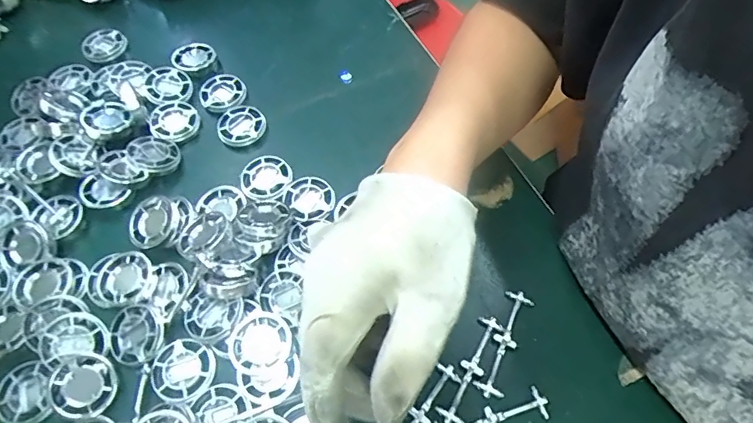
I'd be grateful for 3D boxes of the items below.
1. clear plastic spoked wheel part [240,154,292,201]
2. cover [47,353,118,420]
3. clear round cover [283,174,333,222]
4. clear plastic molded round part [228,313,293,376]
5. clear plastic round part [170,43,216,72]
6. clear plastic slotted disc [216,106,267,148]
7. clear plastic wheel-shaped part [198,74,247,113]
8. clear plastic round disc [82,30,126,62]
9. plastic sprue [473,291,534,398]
[{"bbox_3d":[-0.086,-0.026,0.378,0.039,0.008,0.037,-2,61,3],"label":"clear plastic spoked wheel part"},{"bbox_3d":[-0.182,0.108,0.301,0.037,0.006,0.037,-2,61,3],"label":"cover"},{"bbox_3d":[-0.051,-0.011,0.367,0.036,0.005,0.037,-2,61,3],"label":"clear round cover"},{"bbox_3d":[-0.073,0.083,0.308,0.038,0.009,0.035,-2,61,3],"label":"clear plastic molded round part"},{"bbox_3d":[-0.169,-0.145,0.451,0.036,0.007,0.042,-8,61,0],"label":"clear plastic round part"},{"bbox_3d":[-0.114,-0.072,0.408,0.039,0.005,0.040,-2,61,3],"label":"clear plastic slotted disc"},{"bbox_3d":[-0.135,-0.105,0.427,0.040,0.004,0.039,-2,61,3],"label":"clear plastic wheel-shaped part"},{"bbox_3d":[-0.264,-0.162,0.475,0.049,0.004,0.039,38,70,22],"label":"clear plastic round disc"},{"bbox_3d":[0.082,0.083,0.312,0.018,0.004,0.071,21,65,15],"label":"plastic sprue"}]

